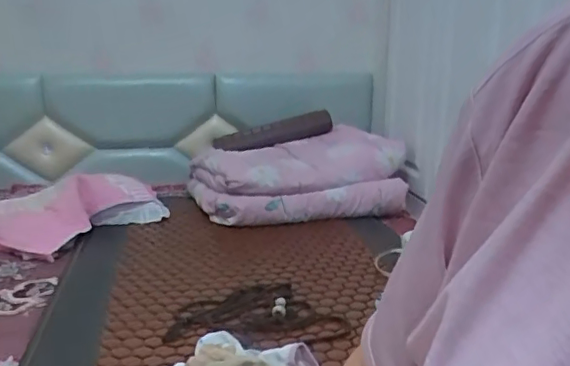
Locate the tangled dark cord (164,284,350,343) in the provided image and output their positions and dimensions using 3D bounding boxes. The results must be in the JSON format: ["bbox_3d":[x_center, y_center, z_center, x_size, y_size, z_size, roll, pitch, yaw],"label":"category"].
[{"bbox_3d":[-0.042,0.224,0.992,0.290,0.017,0.182,1,14,1],"label":"tangled dark cord"}]

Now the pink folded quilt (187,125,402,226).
[{"bbox_3d":[0.031,-0.019,1.658,0.575,0.212,0.382,-3,14,-15],"label":"pink folded quilt"}]

